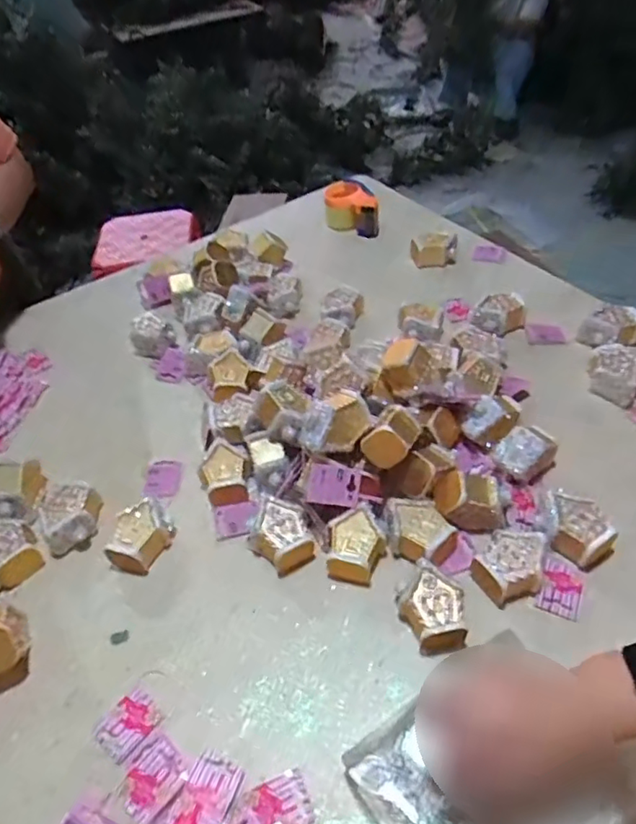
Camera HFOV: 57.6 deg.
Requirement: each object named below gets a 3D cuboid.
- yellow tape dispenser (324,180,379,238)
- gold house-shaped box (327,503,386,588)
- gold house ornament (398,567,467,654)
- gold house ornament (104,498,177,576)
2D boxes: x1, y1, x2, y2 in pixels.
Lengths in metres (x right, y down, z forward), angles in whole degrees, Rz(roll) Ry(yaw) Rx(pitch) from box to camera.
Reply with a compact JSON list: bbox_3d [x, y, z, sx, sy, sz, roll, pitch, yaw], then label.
[{"bbox_3d":[0.068,-0.413,1.188,0.109,0.079,0.106,-2,47,4],"label":"yellow tape dispenser"},{"bbox_3d":[0.044,0.156,0.679,0.063,0.048,0.079,11,49,15],"label":"gold house-shaped box"},{"bbox_3d":[0.122,0.208,0.616,0.068,0.052,0.079,-6,47,0],"label":"gold house ornament"},{"bbox_3d":[-0.216,0.149,0.709,0.064,0.045,0.086,8,49,12],"label":"gold house ornament"}]

